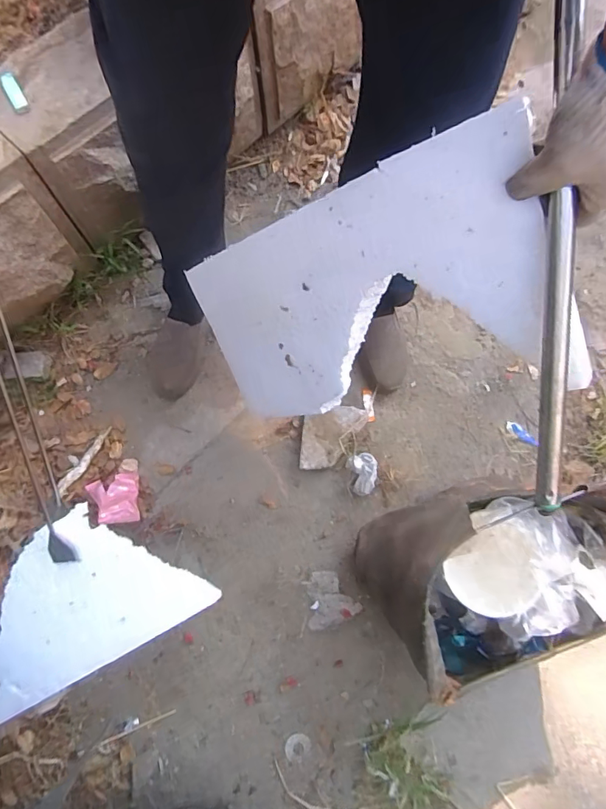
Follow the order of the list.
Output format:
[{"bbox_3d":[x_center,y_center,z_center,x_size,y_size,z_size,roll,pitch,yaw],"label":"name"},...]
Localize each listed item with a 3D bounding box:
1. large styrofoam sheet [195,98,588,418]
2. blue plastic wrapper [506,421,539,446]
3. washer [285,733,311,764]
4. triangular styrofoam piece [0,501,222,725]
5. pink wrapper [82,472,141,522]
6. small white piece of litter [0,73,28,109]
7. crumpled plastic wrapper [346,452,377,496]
[{"bbox_3d":[0.042,-0.127,0.654,0.025,0.541,0.269,-35,109,-40],"label":"large styrofoam sheet"},{"bbox_3d":[0.430,0.057,0.942,0.068,0.012,0.023,43,80,12],"label":"blue plastic wrapper"},{"bbox_3d":[-0.009,0.559,0.784,0.041,0.010,0.037,-17,75,-3],"label":"washer"},{"bbox_3d":[-0.287,0.236,0.575,0.299,0.045,0.174,-28,76,-6],"label":"triangular styrofoam piece"},{"bbox_3d":[-0.364,0.181,0.921,0.096,0.027,0.091,-9,75,-1],"label":"pink wrapper"},{"bbox_3d":[-0.483,-0.523,0.799,0.023,0.007,0.075,-30,76,-6],"label":"small white piece of litter"},{"bbox_3d":[0.115,0.132,0.909,0.053,0.038,0.073,-16,75,-3],"label":"crumpled plastic wrapper"}]

